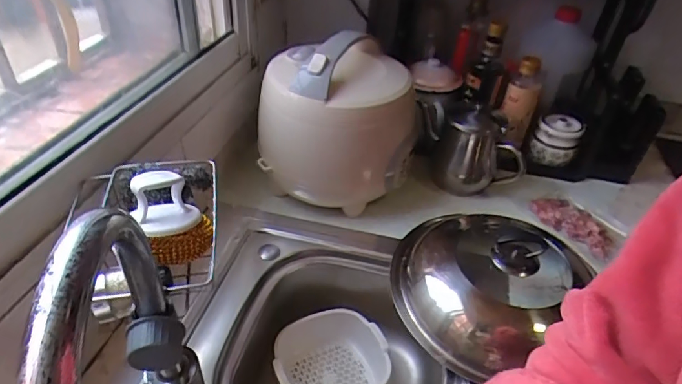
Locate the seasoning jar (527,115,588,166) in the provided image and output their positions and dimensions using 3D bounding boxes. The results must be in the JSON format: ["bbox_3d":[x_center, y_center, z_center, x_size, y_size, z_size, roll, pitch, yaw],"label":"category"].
[{"bbox_3d":[0.407,-0.099,0.878,0.082,0.072,0.072,19,41,17],"label":"seasoning jar"}]

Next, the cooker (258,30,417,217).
[{"bbox_3d":[0.010,-0.119,0.773,0.236,0.241,0.251,12,40,10],"label":"cooker"}]

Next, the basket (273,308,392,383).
[{"bbox_3d":[-0.015,0.253,0.670,0.151,0.073,0.147,-8,41,-14],"label":"basket"}]

